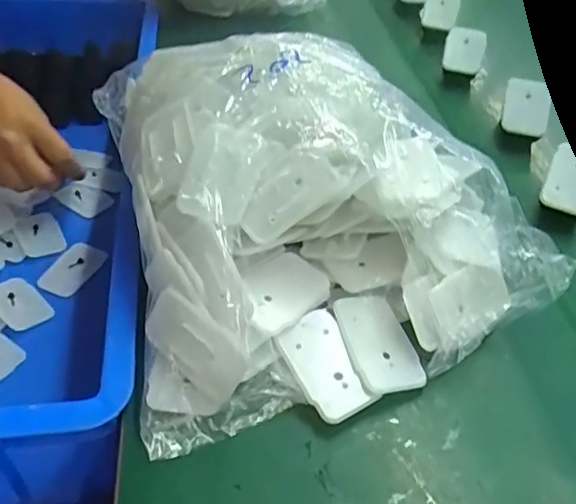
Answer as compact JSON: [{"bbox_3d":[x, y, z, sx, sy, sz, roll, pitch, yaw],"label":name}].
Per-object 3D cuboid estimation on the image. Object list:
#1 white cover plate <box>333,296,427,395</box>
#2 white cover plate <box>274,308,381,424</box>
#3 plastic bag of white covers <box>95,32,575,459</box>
[{"bbox_3d":[0.055,0.055,0.348,0.043,0.007,0.064,-7,55,-22],"label":"white cover plate"},{"bbox_3d":[0.023,0.067,0.337,0.039,0.007,0.065,-26,62,-14],"label":"white cover plate"},{"bbox_3d":[0.018,-0.049,0.394,0.267,0.111,0.294,-8,45,-11],"label":"plastic bag of white covers"}]

